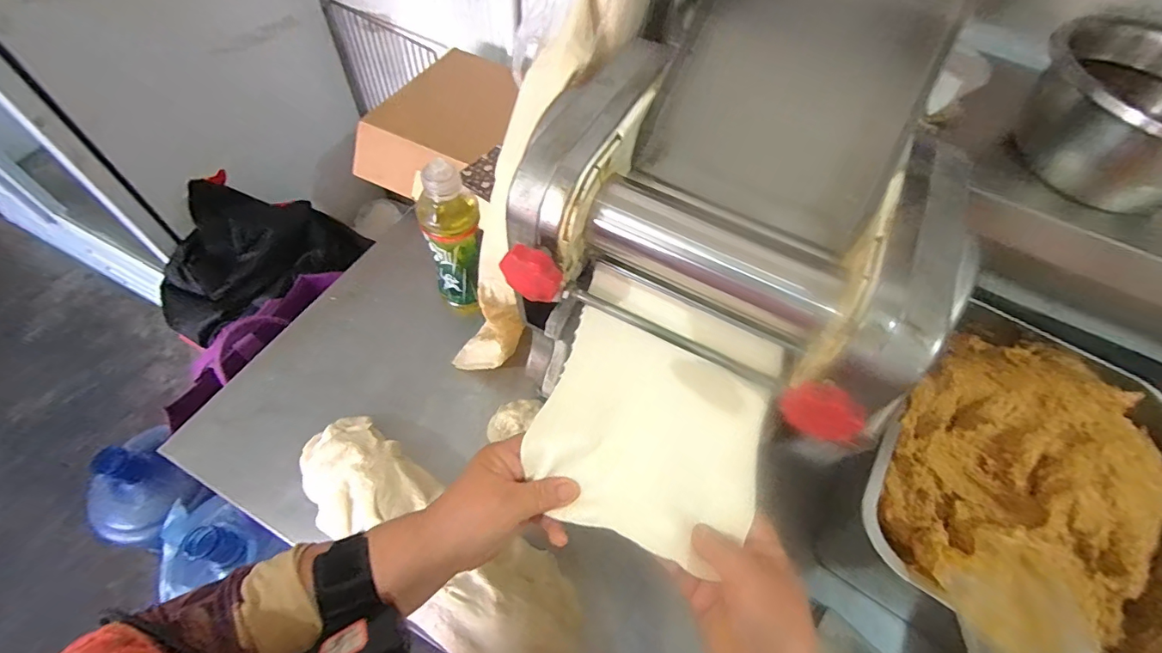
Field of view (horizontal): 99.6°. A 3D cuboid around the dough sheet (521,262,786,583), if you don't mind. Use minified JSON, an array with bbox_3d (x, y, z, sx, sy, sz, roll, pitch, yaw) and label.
[{"bbox_3d":[0.058,0.065,0.378,0.163,0.040,0.184,21,59,8],"label":"dough sheet"}]

